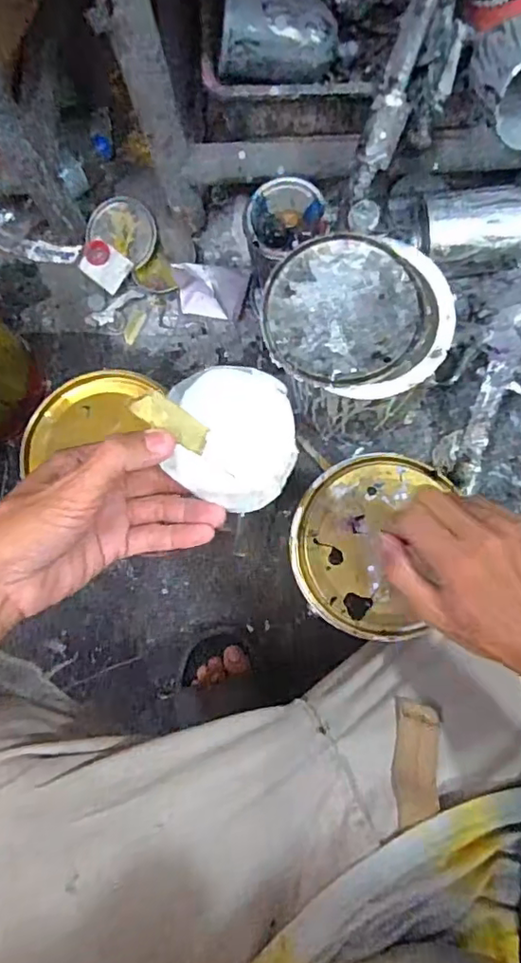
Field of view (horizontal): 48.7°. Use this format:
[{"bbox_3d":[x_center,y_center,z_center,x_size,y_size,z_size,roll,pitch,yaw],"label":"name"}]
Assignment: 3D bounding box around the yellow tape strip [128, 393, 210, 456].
[{"bbox_3d":[-0.051,-0.035,0.332,0.052,0.006,0.018,32,86,-37],"label":"yellow tape strip"}]

